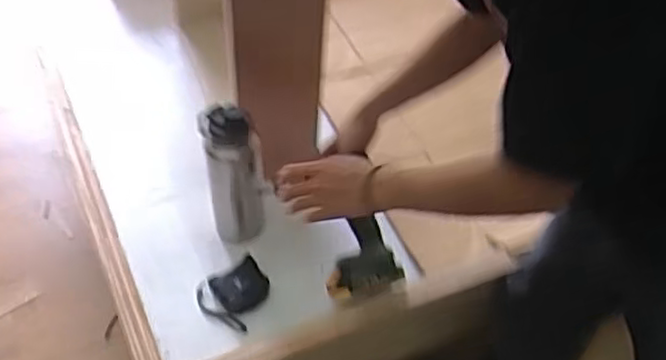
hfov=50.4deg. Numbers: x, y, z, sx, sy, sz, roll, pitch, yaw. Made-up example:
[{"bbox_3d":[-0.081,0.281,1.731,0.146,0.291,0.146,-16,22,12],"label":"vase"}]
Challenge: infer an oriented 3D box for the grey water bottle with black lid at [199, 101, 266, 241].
[{"bbox_3d":[-0.148,-0.010,1.081,0.078,0.219,0.056,-10,28,-11],"label":"grey water bottle with black lid"}]

